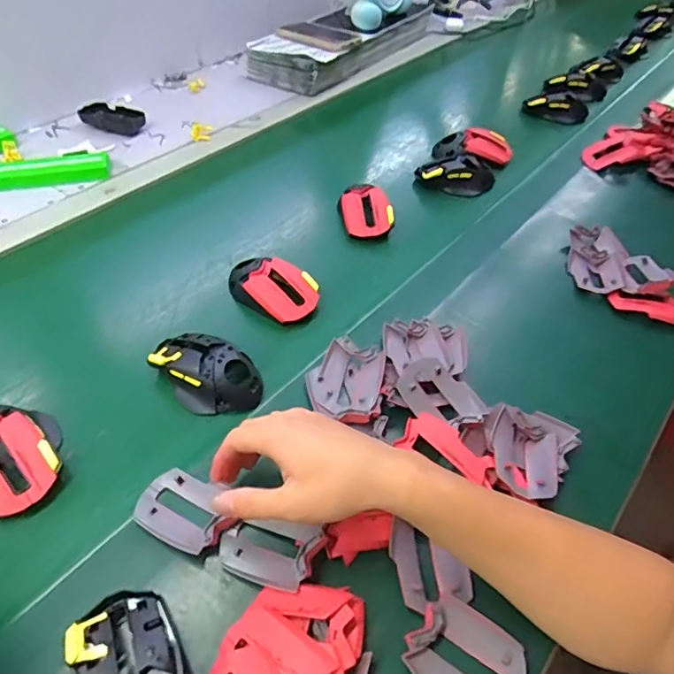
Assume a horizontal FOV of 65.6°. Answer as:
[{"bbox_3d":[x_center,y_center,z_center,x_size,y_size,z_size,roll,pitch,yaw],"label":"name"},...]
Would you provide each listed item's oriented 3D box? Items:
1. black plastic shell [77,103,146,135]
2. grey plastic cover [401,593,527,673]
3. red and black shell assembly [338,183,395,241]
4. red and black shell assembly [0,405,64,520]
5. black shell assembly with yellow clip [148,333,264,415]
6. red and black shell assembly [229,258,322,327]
[{"bbox_3d":[-0.378,-0.366,0.876,0.120,0.027,0.055,22,51,18],"label":"black plastic shell"},{"bbox_3d":[0.091,0.222,0.360,0.077,0.013,0.061,28,53,22],"label":"grey plastic cover"},{"bbox_3d":[0.039,-0.166,0.701,0.069,0.044,0.086,0,47,-1],"label":"red and black shell assembly"},{"bbox_3d":[-0.272,0.100,0.442,0.076,0.040,0.100,-32,55,-27],"label":"red and black shell assembly"},{"bbox_3d":[-0.129,0.033,0.511,0.117,0.037,0.068,29,53,23],"label":"black shell assembly with yellow clip"},{"bbox_3d":[-0.076,-0.053,0.591,0.110,0.039,0.067,22,51,18],"label":"red and black shell assembly"}]

